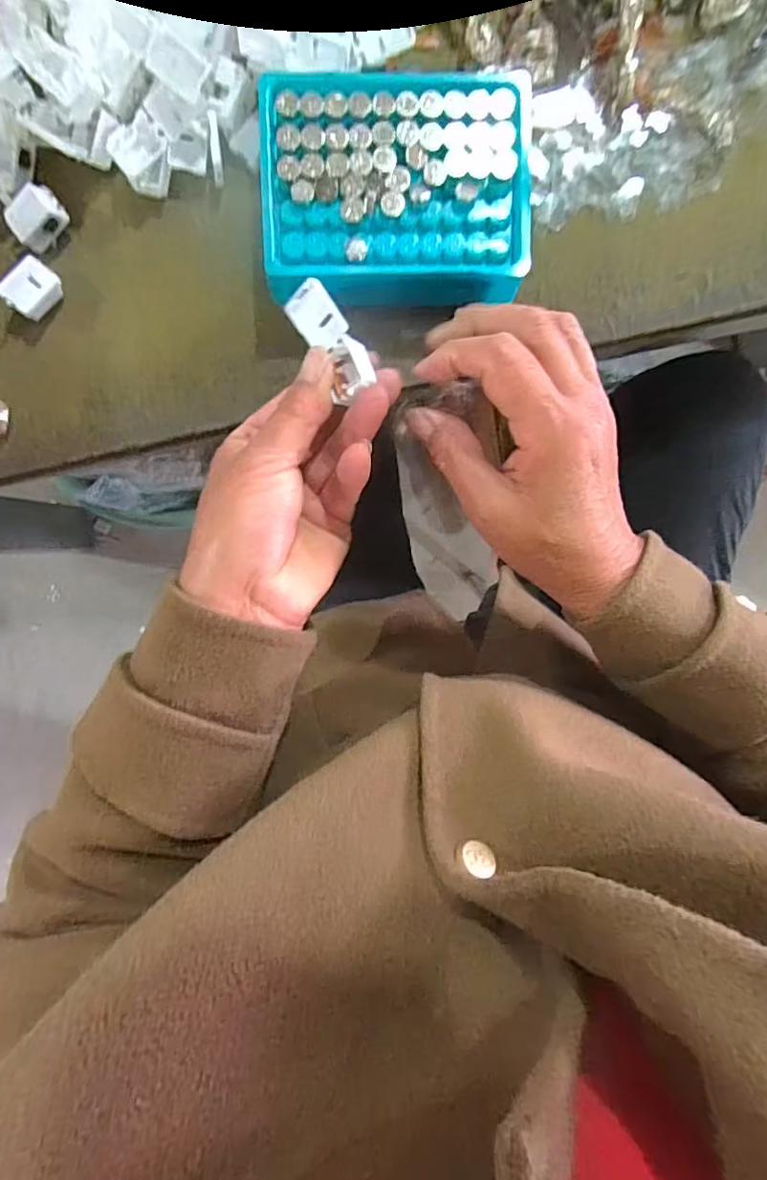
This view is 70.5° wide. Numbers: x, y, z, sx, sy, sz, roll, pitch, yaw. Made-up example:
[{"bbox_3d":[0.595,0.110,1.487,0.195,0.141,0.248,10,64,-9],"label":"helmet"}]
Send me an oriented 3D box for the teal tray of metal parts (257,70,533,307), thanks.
[{"bbox_3d":[0.006,-0.199,0.280,0.129,0.038,0.099,-2,97,-2],"label":"teal tray of metal parts"}]

